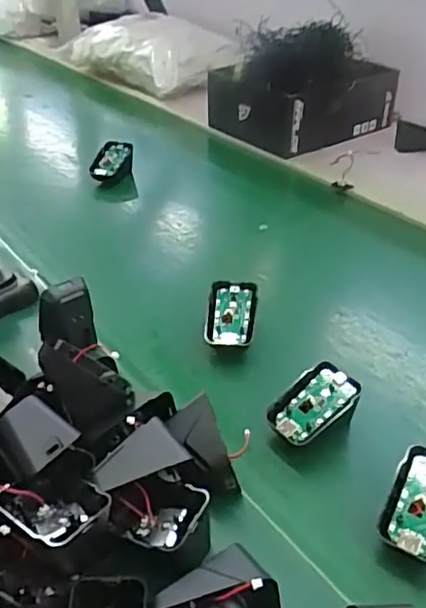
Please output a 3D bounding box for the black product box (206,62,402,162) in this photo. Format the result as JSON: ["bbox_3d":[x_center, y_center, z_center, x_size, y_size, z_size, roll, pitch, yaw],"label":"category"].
[{"bbox_3d":[0.136,-0.335,0.980,0.258,0.095,0.212,-23,41,-27],"label":"black product box"}]

